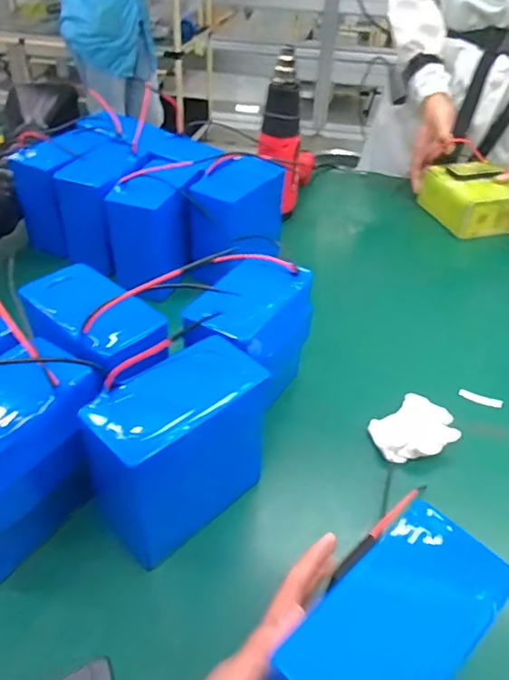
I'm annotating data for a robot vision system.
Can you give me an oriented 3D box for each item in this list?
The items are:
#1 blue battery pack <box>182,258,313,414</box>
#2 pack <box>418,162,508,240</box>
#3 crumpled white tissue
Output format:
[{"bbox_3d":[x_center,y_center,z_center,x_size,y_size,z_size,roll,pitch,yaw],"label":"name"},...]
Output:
[{"bbox_3d":[-0.003,0.006,0.551,0.097,0.132,0.135,21,43,19],"label":"blue battery pack"},{"bbox_3d":[0.392,-0.258,0.952,0.154,0.077,0.143,-10,42,-16],"label":"pack"},{"bbox_3d":[0.172,0.095,0.564,0.091,0.027,0.073,-23,47,-29],"label":"crumpled white tissue"}]

